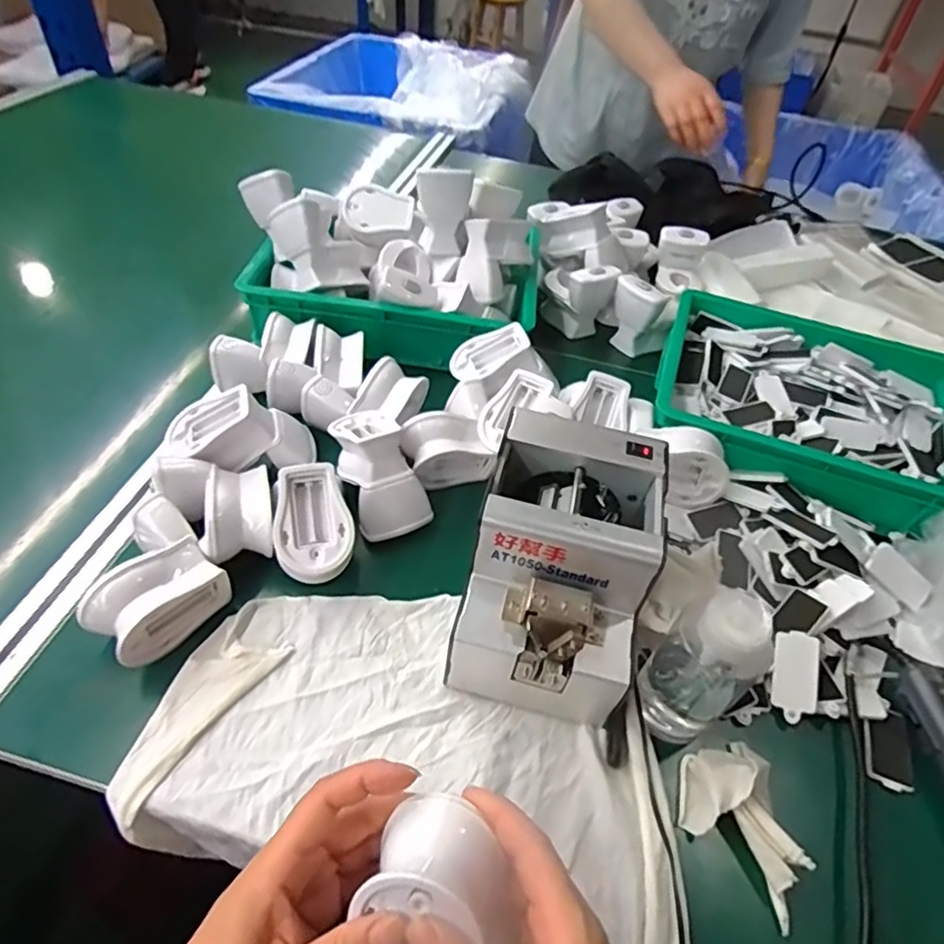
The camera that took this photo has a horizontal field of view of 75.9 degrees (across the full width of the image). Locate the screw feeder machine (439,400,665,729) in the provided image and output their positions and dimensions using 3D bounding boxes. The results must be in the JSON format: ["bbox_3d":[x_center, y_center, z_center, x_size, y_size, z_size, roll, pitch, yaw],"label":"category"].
[{"bbox_3d":[0.066,0.070,0.469,0.121,0.141,0.175,14,48,6],"label":"screw feeder machine"}]

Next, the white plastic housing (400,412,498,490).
[{"bbox_3d":[-0.028,-0.021,0.593,0.079,0.051,0.058,-15,52,-19],"label":"white plastic housing"}]

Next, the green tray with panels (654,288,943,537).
[{"bbox_3d":[0.379,-0.076,0.672,0.334,0.056,0.278,16,47,9],"label":"green tray with panels"}]

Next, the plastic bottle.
[{"bbox_3d":[0.162,0.133,0.419,0.056,0.121,0.058,3,48,-4],"label":"plastic bottle"}]

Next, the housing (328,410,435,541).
[{"bbox_3d":[-0.086,-0.008,0.560,0.067,0.065,0.132,-20,73,-22],"label":"housing"}]

